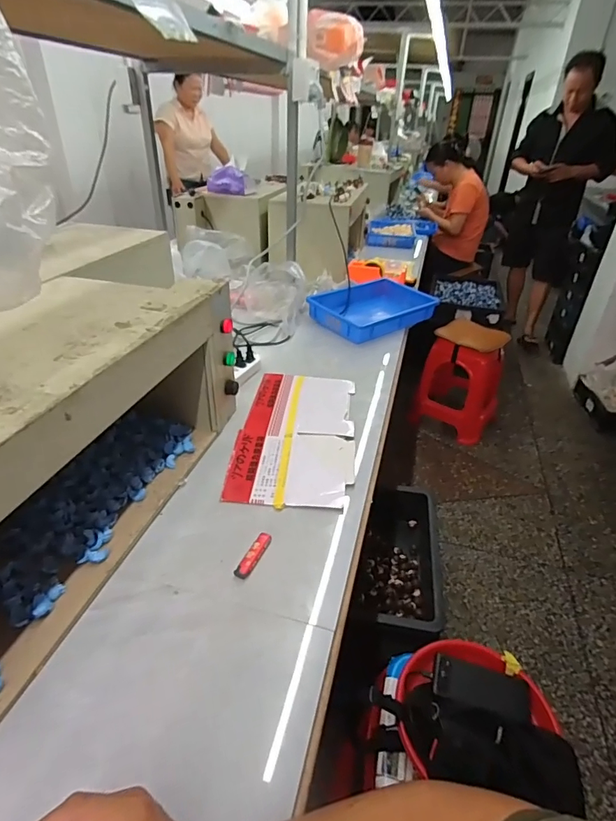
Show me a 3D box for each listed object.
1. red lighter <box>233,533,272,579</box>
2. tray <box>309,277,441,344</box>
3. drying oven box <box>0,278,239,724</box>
[{"bbox_3d":[-0.078,0.209,0.649,0.019,0.014,0.081,16,36,19],"label":"red lighter"},{"bbox_3d":[0.212,-0.321,1.397,0.383,0.068,0.250,-22,41,-32],"label":"tray"},{"bbox_3d":[-0.374,0.039,0.632,0.286,0.281,0.637,11,35,12],"label":"drying oven box"}]

